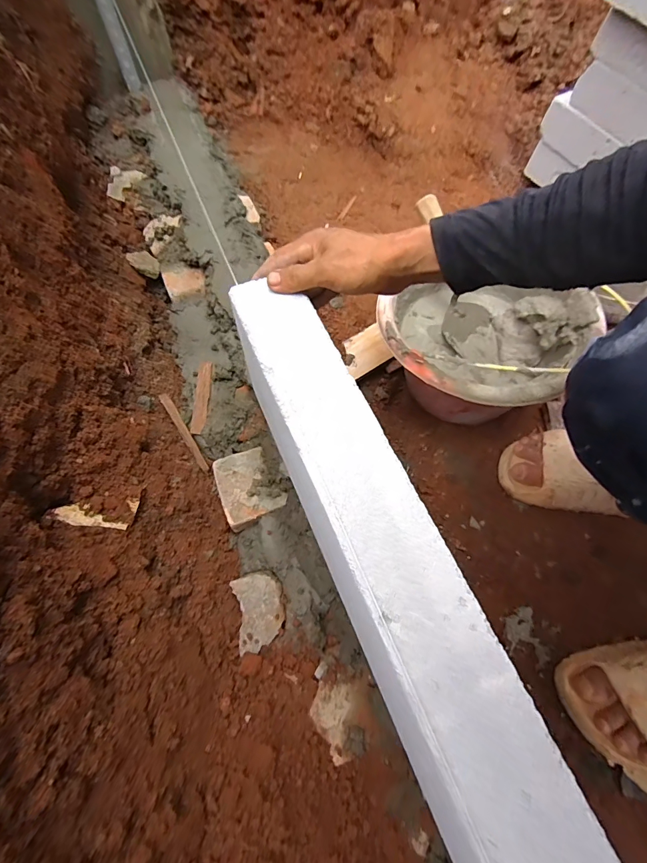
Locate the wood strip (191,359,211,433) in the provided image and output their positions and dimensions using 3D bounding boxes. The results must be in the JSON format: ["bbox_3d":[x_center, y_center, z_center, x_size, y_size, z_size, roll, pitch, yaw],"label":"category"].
[{"bbox_3d":[-0.193,-0.056,0.612,0.022,0.004,0.127,-2,65,0],"label":"wood strip"}]

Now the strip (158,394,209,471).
[{"bbox_3d":[-0.209,0.001,0.584,0.013,0.010,0.129,-30,95,-13],"label":"strip"}]

